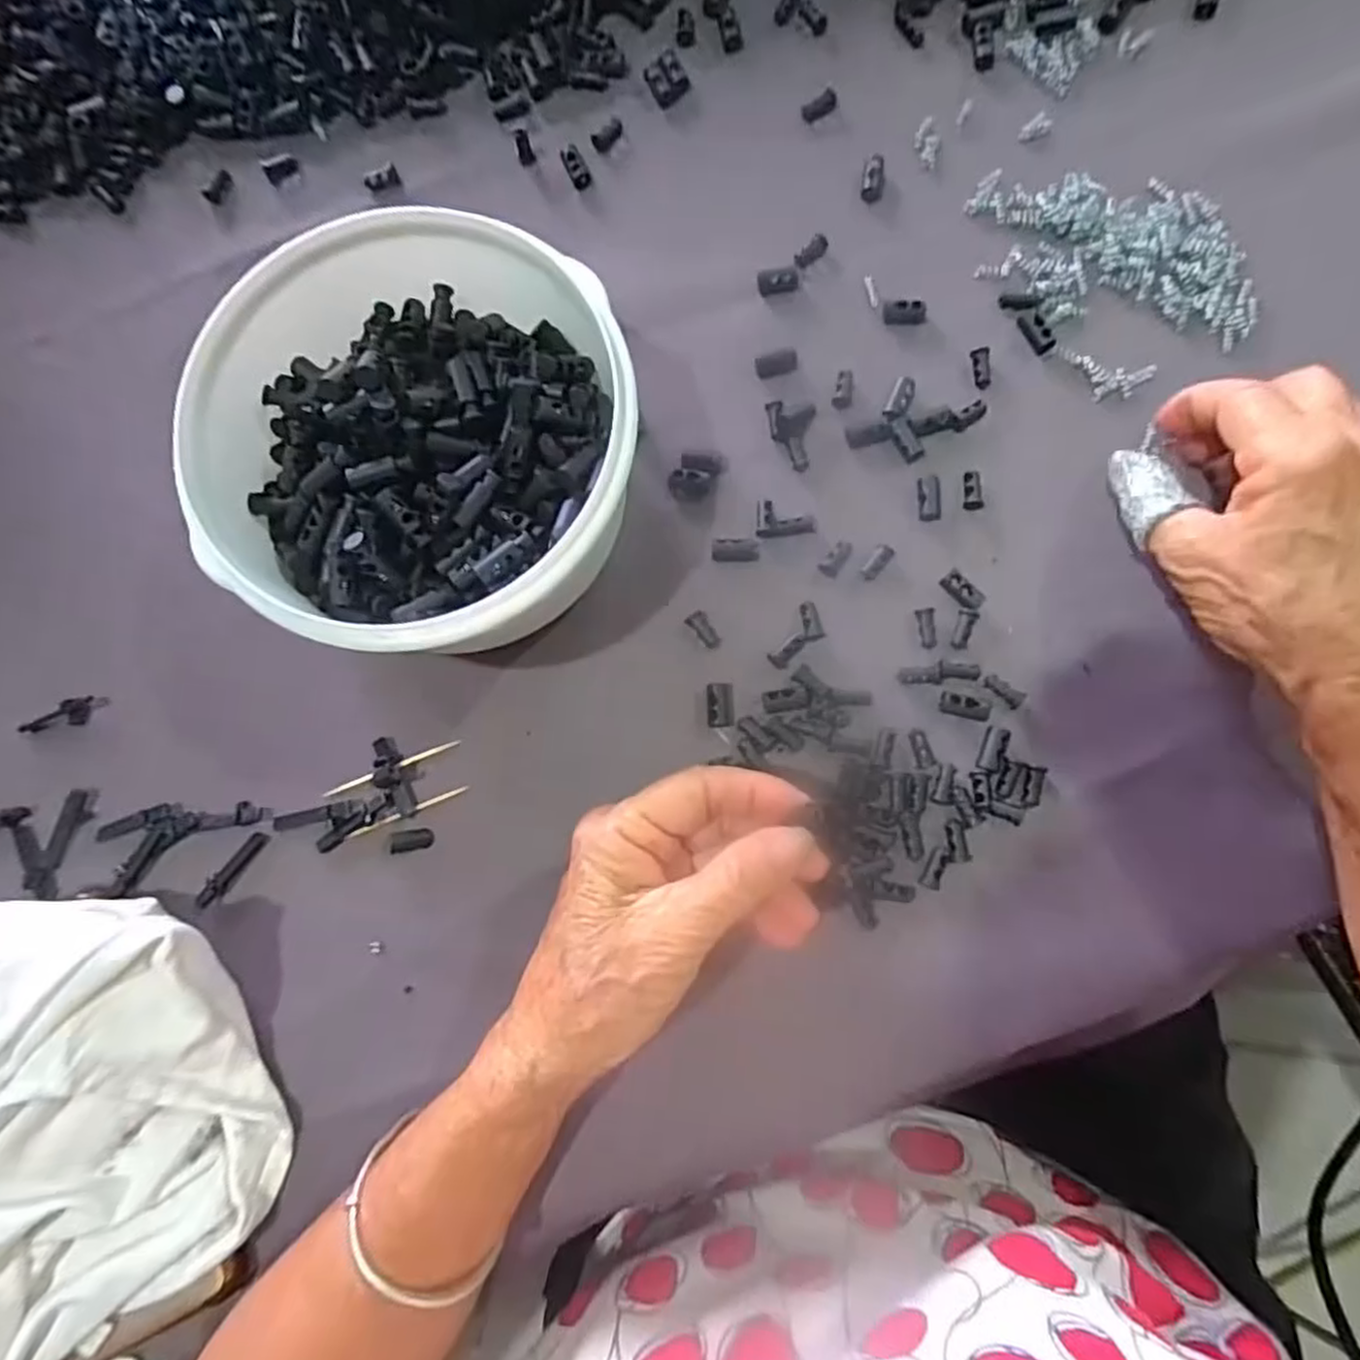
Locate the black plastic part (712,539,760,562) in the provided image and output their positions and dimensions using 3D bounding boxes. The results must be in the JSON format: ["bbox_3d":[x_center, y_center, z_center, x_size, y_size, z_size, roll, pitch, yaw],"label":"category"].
[{"bbox_3d":[0.024,-0.057,0.321,0.020,0.007,0.010,-1,80,3],"label":"black plastic part"}]

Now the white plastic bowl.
[{"bbox_3d":[-0.096,-0.099,0.299,0.159,0.076,0.189,-3,80,3],"label":"white plastic bowl"}]

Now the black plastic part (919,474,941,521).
[{"bbox_3d":[0.108,-0.079,0.320,0.009,0.004,0.020,2,80,3],"label":"black plastic part"}]

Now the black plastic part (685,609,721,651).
[{"bbox_3d":[0.011,-0.021,0.318,0.009,0.005,0.018,-36,80,-4],"label":"black plastic part"}]

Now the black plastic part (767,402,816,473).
[{"bbox_3d":[0.048,-0.108,0.326,0.020,0.010,0.029,5,80,4],"label":"black plastic part"}]

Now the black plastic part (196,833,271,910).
[{"bbox_3d":[-0.188,0.079,0.311,0.008,0.007,0.036,37,84,9],"label":"black plastic part"}]

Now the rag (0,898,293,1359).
[{"bbox_3d":[-0.258,0.200,0.274,0.202,0.063,0.224,-4,80,2],"label":"rag"}]

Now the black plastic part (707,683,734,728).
[{"bbox_3d":[0.017,0.010,0.312,0.011,0.007,0.019,-3,80,3],"label":"black plastic part"}]

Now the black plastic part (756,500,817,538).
[{"bbox_3d":[0.046,-0.070,0.322,0.025,0.005,0.017,3,80,4],"label":"black plastic part"}]

